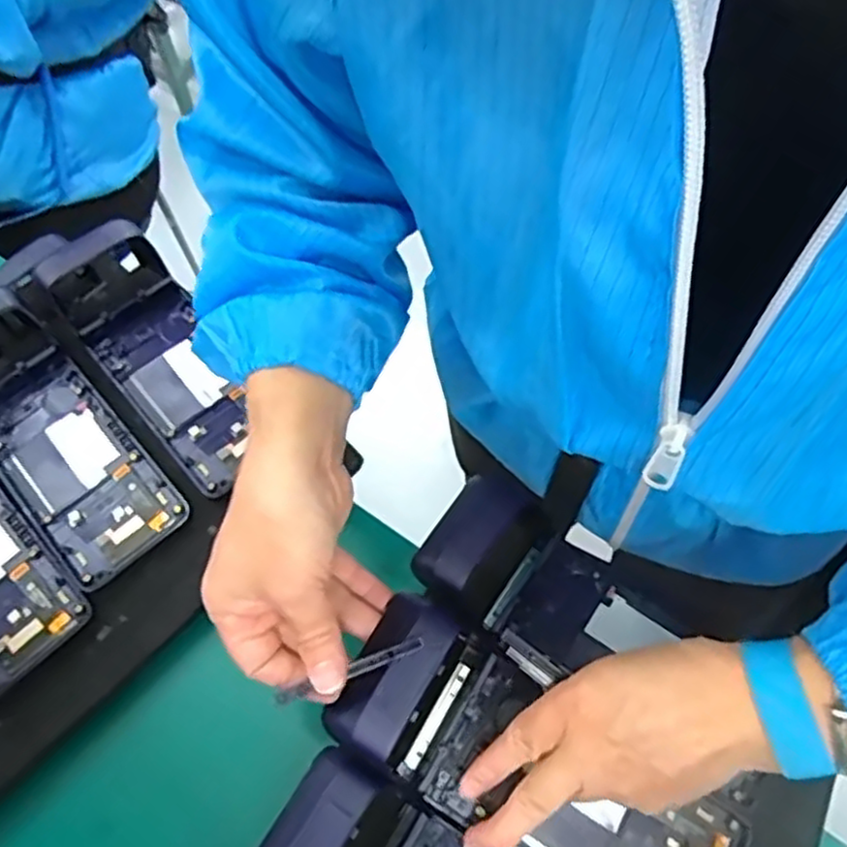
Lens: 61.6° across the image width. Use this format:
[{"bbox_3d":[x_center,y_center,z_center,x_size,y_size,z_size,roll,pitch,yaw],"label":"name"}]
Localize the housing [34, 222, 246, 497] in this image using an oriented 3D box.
[{"bbox_3d":[-0.185,-0.052,0.504,0.077,0.058,0.210,-39,70,-15],"label":"housing"}]

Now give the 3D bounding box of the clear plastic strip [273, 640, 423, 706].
[{"bbox_3d":[-0.035,0.116,0.334,0.073,0.007,0.008,-17,63,-14],"label":"clear plastic strip"}]

